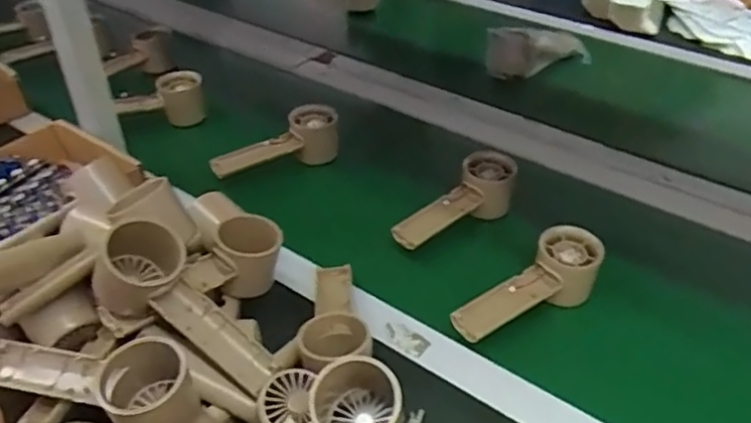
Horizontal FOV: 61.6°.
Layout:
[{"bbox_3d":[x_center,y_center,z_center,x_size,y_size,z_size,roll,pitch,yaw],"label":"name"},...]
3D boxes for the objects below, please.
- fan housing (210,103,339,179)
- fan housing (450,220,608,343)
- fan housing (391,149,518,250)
[{"bbox_3d":[-0.117,-0.072,0.759,0.157,0.069,0.050,-23,45,-23],"label":"fan housing"},{"bbox_3d":[0.144,0.072,0.574,0.157,0.053,0.056,-30,48,-28],"label":"fan housing"},{"bbox_3d":[0.086,-0.003,0.670,0.163,0.045,0.057,-34,50,-31],"label":"fan housing"}]

